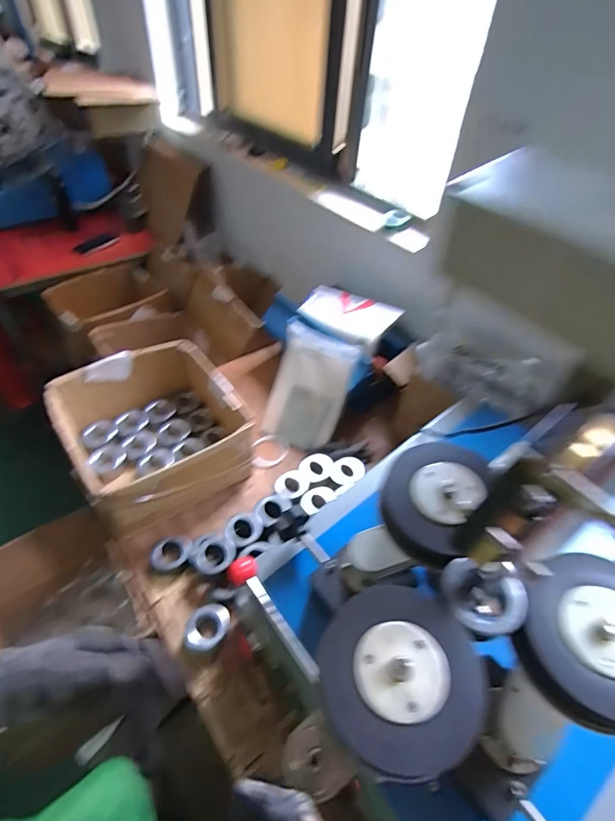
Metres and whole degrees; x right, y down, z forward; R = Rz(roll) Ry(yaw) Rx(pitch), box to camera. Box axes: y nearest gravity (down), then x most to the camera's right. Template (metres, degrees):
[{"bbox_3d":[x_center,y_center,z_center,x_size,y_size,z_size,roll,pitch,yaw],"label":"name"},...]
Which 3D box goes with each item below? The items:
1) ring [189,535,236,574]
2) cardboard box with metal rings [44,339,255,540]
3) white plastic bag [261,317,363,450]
[{"bbox_3d":[-0.177,0.262,0.761,0.080,0.032,0.073,-9,49,-13],"label":"ring"},{"bbox_3d":[-0.331,0.044,0.893,0.333,0.163,0.333,-27,55,-26],"label":"cardboard box with metal rings"},{"bbox_3d":[0.000,-0.053,1.004,0.193,0.280,0.031,26,15,22],"label":"white plastic bag"}]

